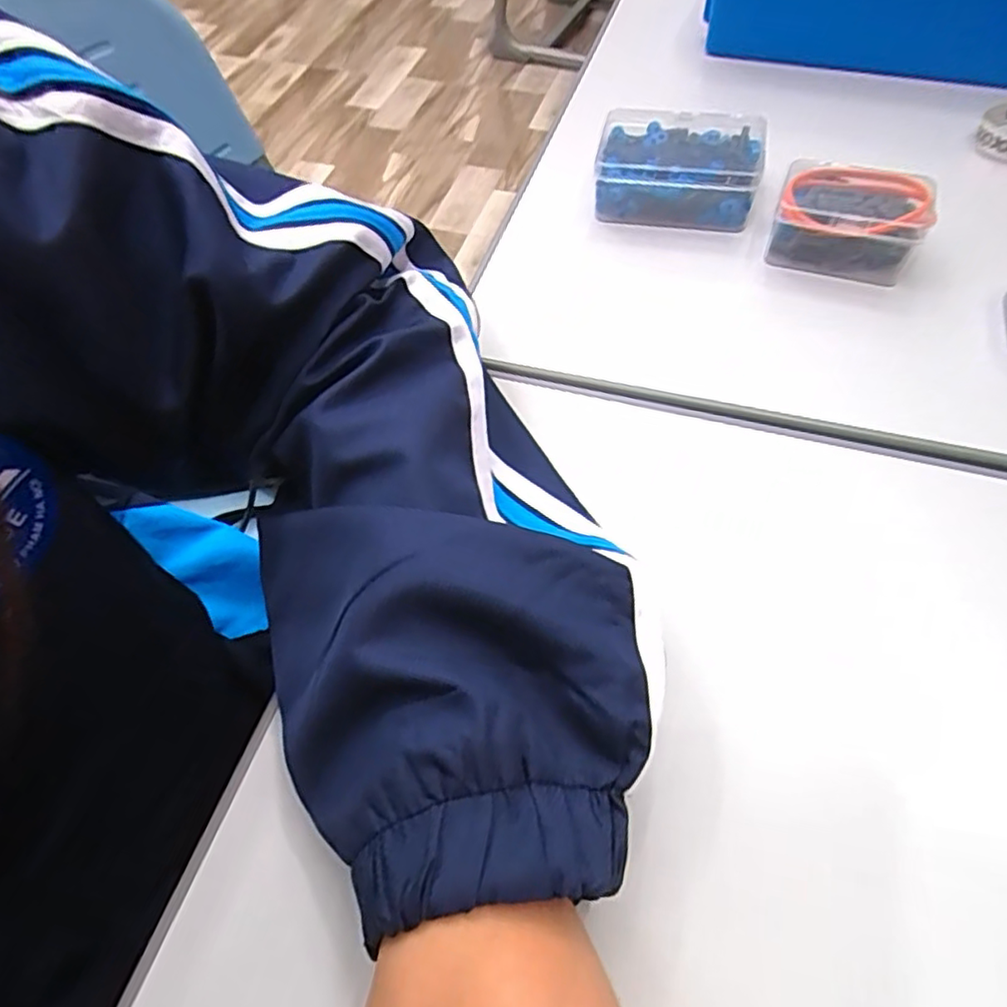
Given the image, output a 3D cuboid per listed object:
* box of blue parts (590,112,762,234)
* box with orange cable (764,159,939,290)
[{"bbox_3d":[0.103,-0.198,0.381,0.094,0.041,0.064,13,61,11],"label":"box of blue parts"},{"bbox_3d":[0.185,-0.151,0.344,0.075,0.041,0.045,23,63,17],"label":"box with orange cable"}]

